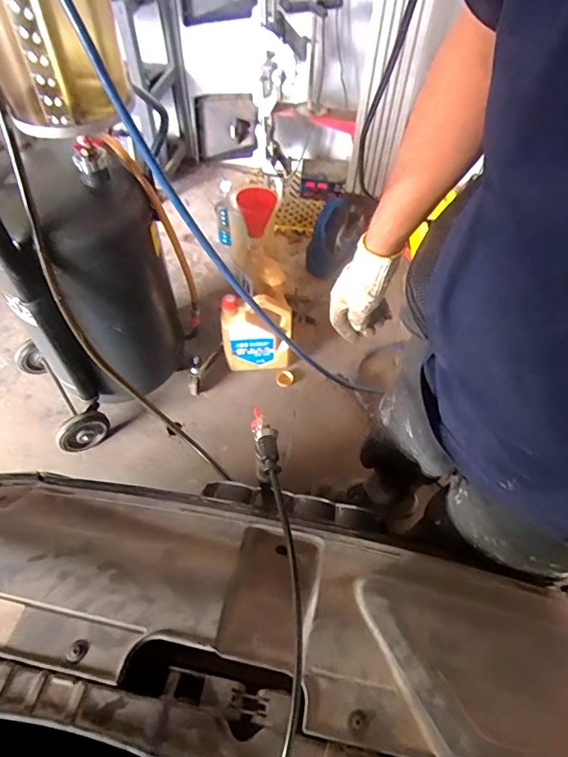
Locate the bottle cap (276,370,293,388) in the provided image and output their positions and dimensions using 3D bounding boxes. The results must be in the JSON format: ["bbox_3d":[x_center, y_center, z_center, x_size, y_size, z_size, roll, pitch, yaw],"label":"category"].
[{"bbox_3d":[0.002,0.004,1.469,0.054,0.015,0.059,1,54,-1],"label":"bottle cap"}]

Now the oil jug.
[{"bbox_3d":[-0.084,-0.138,1.469,0.214,0.275,0.101,-7,55,-7],"label":"oil jug"}]

